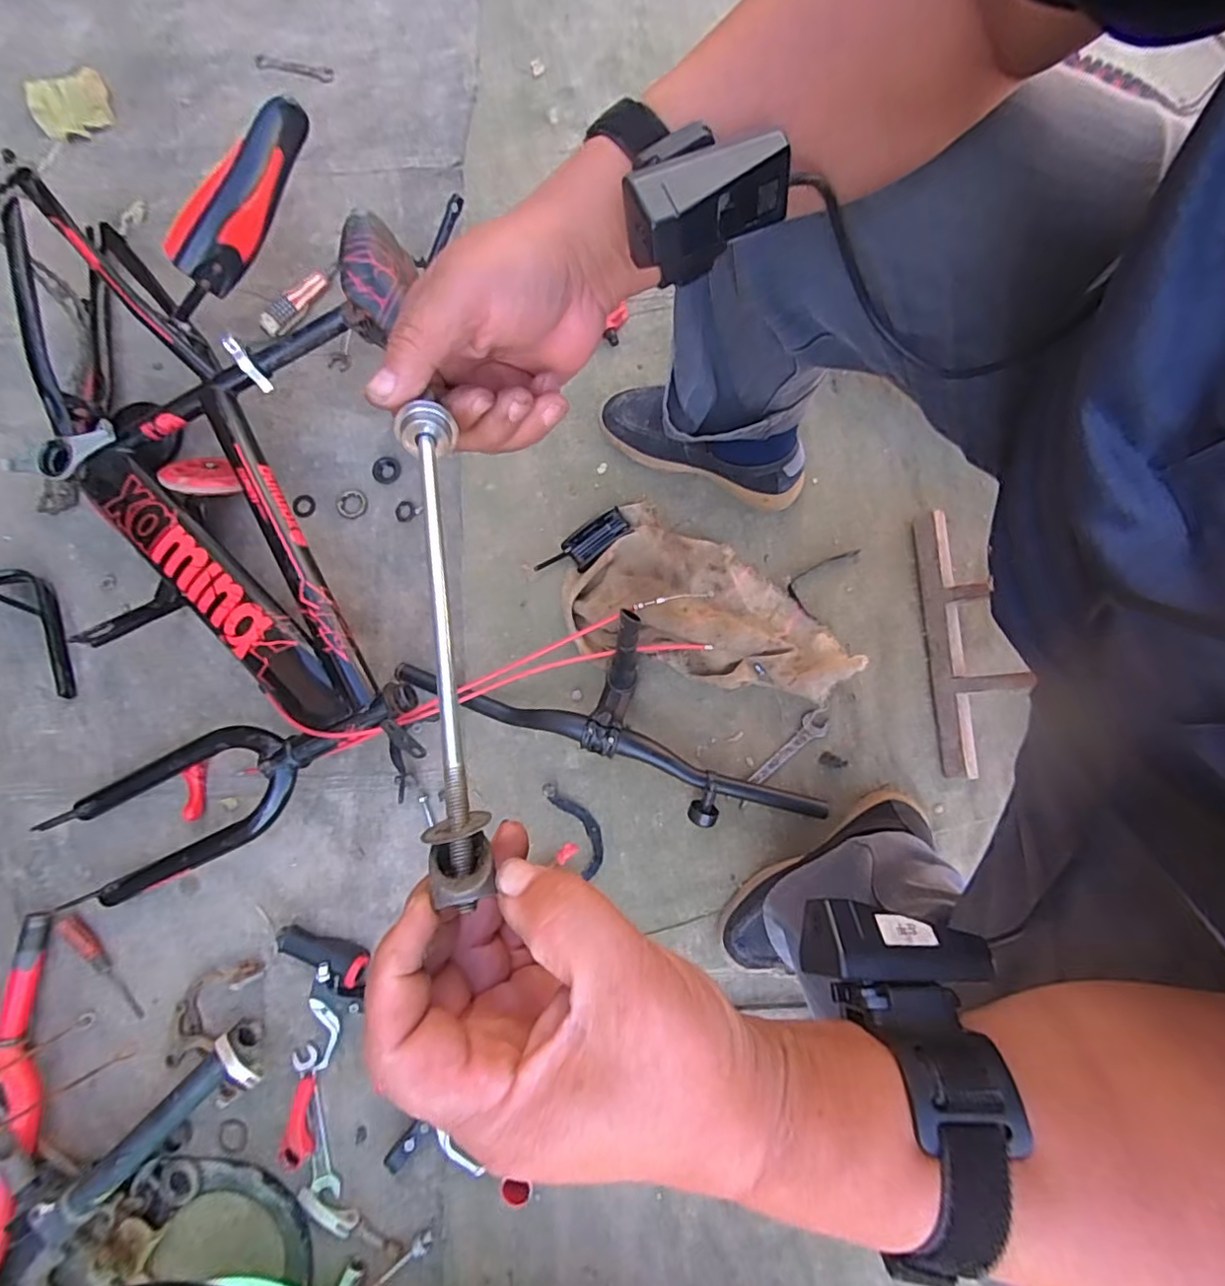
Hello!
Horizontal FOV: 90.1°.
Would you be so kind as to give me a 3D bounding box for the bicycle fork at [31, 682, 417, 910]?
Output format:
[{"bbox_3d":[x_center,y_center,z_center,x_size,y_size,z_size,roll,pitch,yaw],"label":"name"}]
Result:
[{"bbox_3d":[-0.429,0.157,0.693,0.459,0.034,0.134,-27,79,6],"label":"bicycle fork"}]

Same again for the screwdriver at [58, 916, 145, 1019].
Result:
[{"bbox_3d":[-0.585,0.372,0.699,0.021,0.018,0.139,-40,81,-6],"label":"screwdriver"}]

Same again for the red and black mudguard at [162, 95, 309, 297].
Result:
[{"bbox_3d":[-0.435,-0.532,0.728,0.044,0.078,0.235,41,99,7],"label":"red and black mudguard"}]

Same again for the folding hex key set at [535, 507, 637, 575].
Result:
[{"bbox_3d":[-0.037,-0.122,0.769,0.126,0.018,0.050,-30,79,14],"label":"folding hex key set"}]

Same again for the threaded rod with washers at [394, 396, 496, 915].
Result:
[{"bbox_3d":[-0.065,-0.005,0.234,0.021,0.031,0.193,-9,67,-4],"label":"threaded rod with washers"}]

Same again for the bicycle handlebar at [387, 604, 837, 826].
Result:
[{"bbox_3d":[0.015,0.069,0.722,0.527,0.087,0.182,25,81,6],"label":"bicycle handlebar"}]

